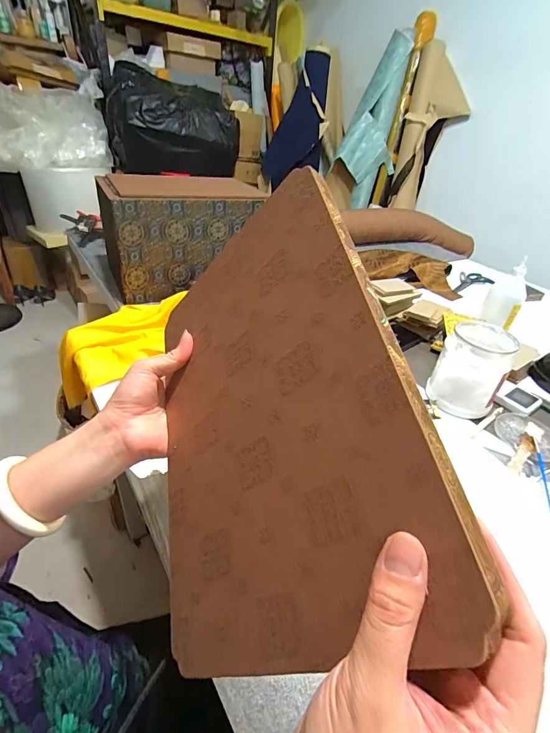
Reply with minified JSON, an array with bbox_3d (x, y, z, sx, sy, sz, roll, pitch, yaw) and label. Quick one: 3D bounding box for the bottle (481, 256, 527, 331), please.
[{"bbox_3d":[0.552,-0.166,0.879,0.076,0.136,0.044,26,39,25],"label":"bottle"}]

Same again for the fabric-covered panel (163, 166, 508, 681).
[{"bbox_3d":[-0.019,0.024,0.276,0.009,0.231,0.318,20,45,-40],"label":"fabric-covered panel"}]

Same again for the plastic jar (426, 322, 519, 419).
[{"bbox_3d":[0.357,0.006,0.675,0.113,0.131,0.119,24,39,23],"label":"plastic jar"}]

